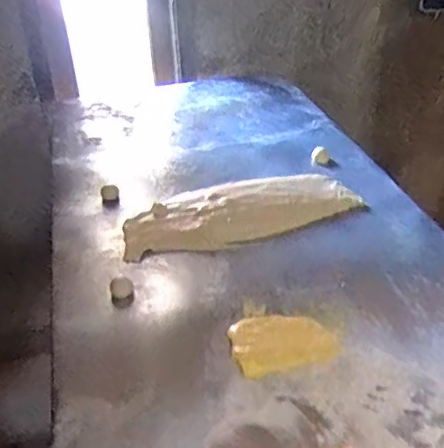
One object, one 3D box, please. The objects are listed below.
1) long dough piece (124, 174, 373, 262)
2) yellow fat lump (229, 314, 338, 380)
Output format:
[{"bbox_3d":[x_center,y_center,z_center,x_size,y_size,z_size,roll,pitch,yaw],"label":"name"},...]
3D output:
[{"bbox_3d":[0.032,-0.022,0.971,0.422,0.035,0.152,-7,36,-5],"label":"long dough piece"},{"bbox_3d":[0.078,0.151,0.738,0.132,0.015,0.094,-13,36,-11],"label":"yellow fat lump"}]

